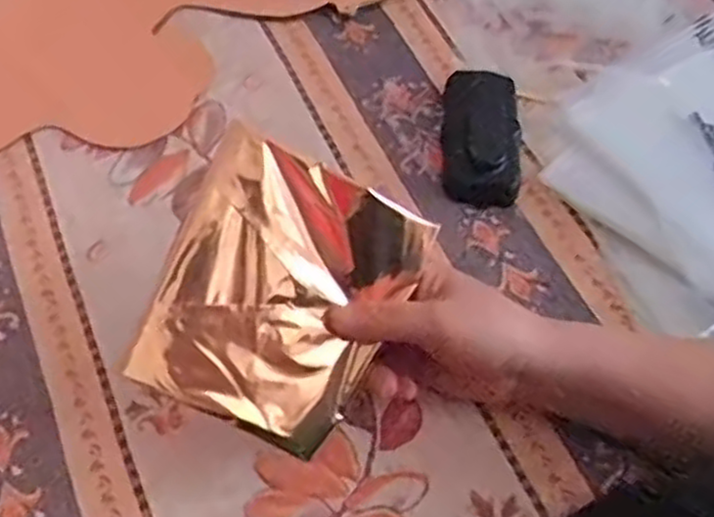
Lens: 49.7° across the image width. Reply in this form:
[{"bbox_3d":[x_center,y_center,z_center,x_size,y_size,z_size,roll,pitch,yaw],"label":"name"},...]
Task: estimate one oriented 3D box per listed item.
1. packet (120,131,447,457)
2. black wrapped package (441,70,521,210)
[{"bbox_3d":[-0.038,0.018,0.386,0.114,0.013,0.132,26,85,-11],"label":"packet"},{"bbox_3d":[0.085,-0.084,0.527,0.052,0.019,0.104,3,60,0],"label":"black wrapped package"}]

